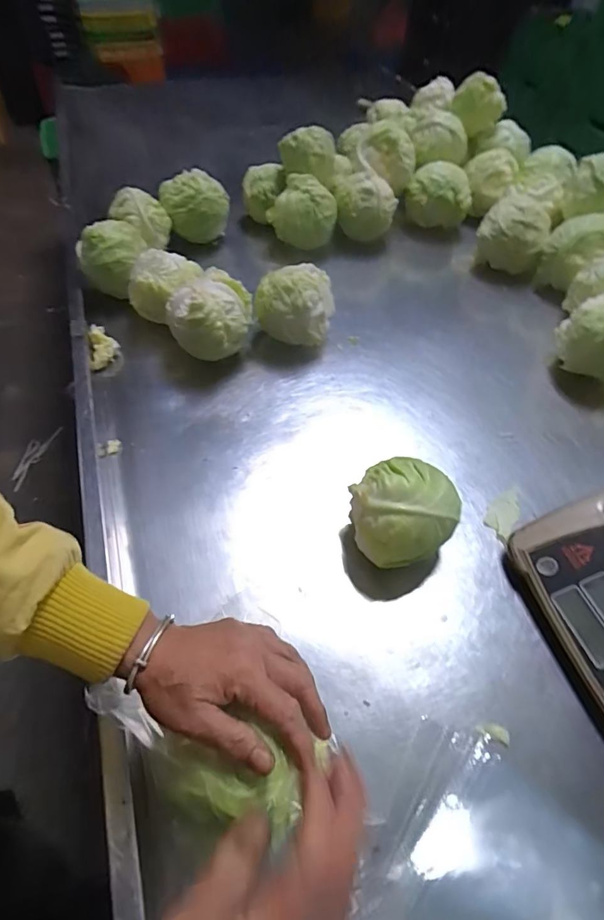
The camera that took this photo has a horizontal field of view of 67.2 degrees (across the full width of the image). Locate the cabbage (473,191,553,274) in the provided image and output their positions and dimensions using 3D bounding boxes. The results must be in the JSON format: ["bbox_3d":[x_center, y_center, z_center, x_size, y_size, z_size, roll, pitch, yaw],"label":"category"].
[{"bbox_3d":[0.376,-0.407,0.814,0.113,0.107,0.097,17,55,11],"label":"cabbage"}]

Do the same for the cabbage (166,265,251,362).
[{"bbox_3d":[-0.122,-0.192,0.645,0.087,0.110,0.109,28,58,18],"label":"cabbage"}]

